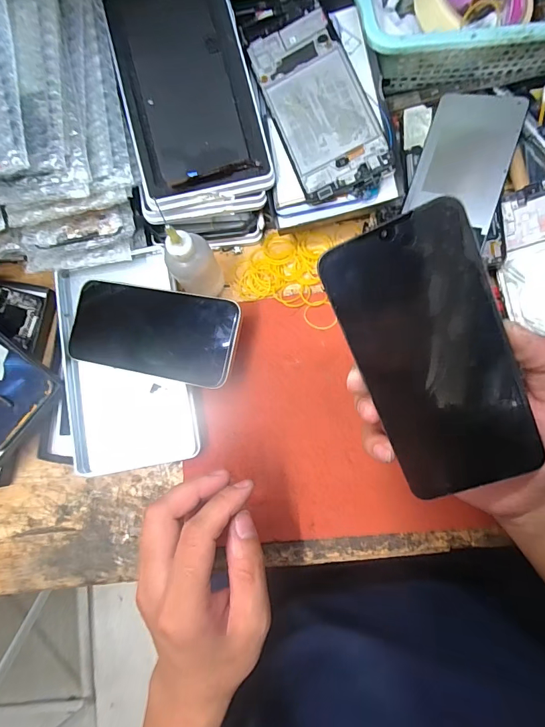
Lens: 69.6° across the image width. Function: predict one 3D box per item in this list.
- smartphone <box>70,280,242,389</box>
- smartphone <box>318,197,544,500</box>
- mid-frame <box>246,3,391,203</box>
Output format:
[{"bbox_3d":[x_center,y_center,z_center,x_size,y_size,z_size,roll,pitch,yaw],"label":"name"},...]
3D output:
[{"bbox_3d":[-0.098,-0.026,0.319,0.146,0.004,0.070,11,87,13],"label":"smartphone"},{"bbox_3d":[0.087,0.000,0.211,0.073,0.004,0.154,-21,102,16],"label":"smartphone"},{"bbox_3d":[0.038,-0.201,0.310,0.070,0.011,0.147,-23,83,12],"label":"mid-frame"}]

